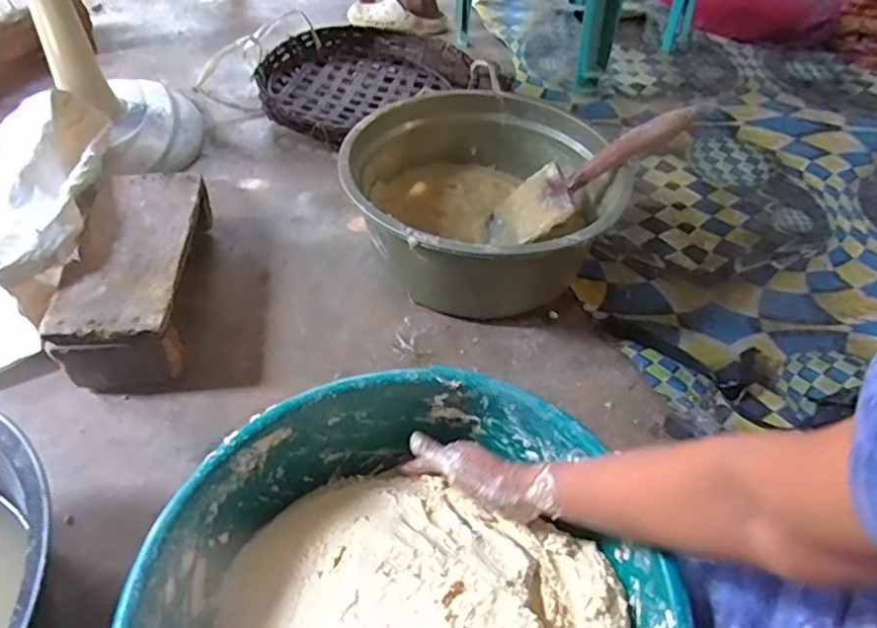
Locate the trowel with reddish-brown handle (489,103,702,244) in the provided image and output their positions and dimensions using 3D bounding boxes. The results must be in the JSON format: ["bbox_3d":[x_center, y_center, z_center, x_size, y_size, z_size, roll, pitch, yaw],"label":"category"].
[{"bbox_3d":[0.225,-0.210,0.938,0.338,0.041,0.133,-30,39,27],"label":"trowel with reddish-brown handle"}]

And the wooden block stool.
[{"bbox_3d":[-0.429,-0.060,0.897,0.152,0.116,0.367,-5,46,-7],"label":"wooden block stool"}]

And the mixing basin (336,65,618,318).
[{"bbox_3d":[0.062,-0.168,0.977,0.391,0.179,0.402,1,46,-1],"label":"mixing basin"}]

